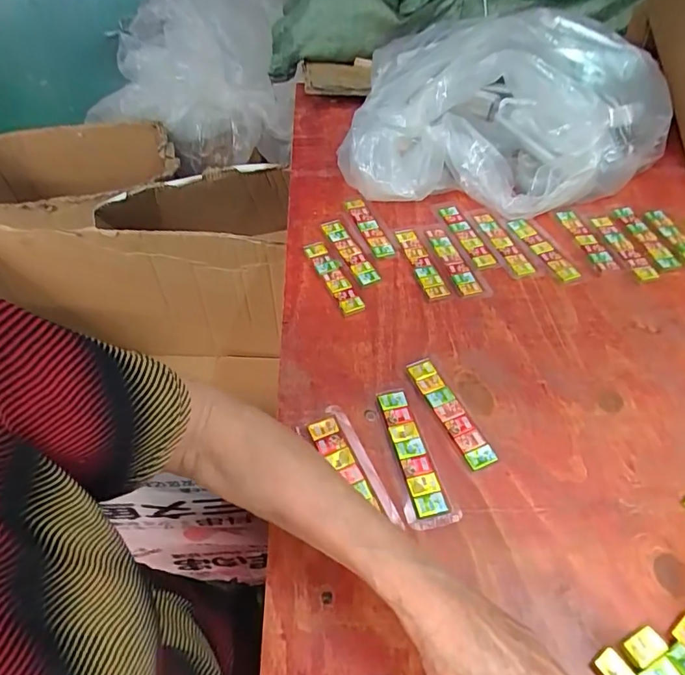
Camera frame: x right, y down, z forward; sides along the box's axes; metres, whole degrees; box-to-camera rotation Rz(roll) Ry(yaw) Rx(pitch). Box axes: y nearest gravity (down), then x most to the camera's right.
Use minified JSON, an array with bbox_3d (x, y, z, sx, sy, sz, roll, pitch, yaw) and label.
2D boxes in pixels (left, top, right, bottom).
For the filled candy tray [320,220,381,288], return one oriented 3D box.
[{"bbox_3d":[0.009,-0.109,0.589,0.027,0.005,0.118,-20,53,-15],"label":"filled candy tray"}]

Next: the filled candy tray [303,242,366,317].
[{"bbox_3d":[-0.011,-0.072,0.565,0.027,0.012,0.121,-21,53,-16],"label":"filled candy tray"}]

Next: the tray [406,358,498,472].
[{"bbox_3d":[0.100,0.069,0.450,0.027,0.010,0.120,-20,52,-15],"label":"tray"}]

